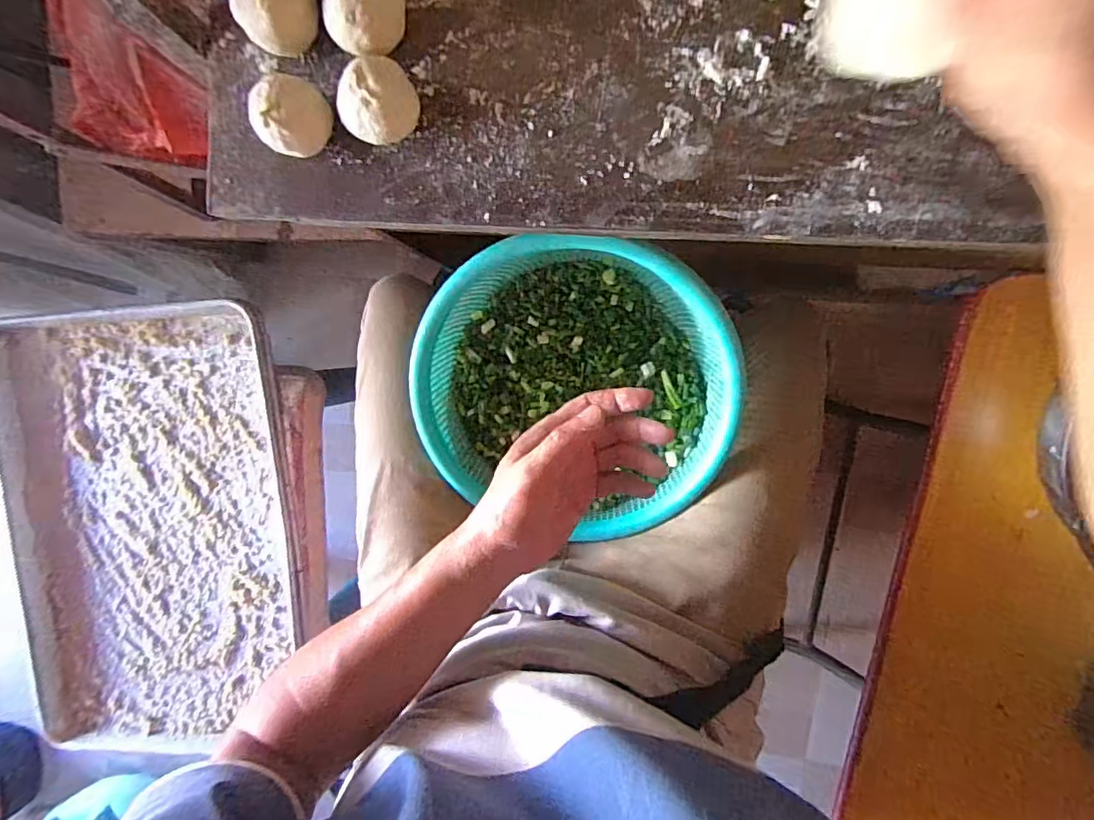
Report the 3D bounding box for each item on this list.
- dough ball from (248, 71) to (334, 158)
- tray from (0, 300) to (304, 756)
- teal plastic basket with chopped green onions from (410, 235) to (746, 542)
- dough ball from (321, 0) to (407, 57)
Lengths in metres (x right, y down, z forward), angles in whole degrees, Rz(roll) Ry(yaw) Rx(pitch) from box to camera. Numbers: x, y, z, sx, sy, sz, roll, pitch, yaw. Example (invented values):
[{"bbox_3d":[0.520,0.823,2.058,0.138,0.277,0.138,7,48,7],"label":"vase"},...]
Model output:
[{"bbox_3d":[-0.165,-0.189,0.347,0.043,0.041,0.046,31,99,2],"label":"dough ball"},{"bbox_3d":[-0.536,0.176,0.720,0.424,0.056,0.603,1,96,6],"label":"tray"},{"bbox_3d":[0.024,-0.013,0.522,0.288,0.110,0.299,15,111,0],"label":"teal plastic basket with chopped green onions"},{"bbox_3d":[-0.111,-0.245,0.330,0.049,0.043,0.040,-39,91,9],"label":"dough ball"}]

